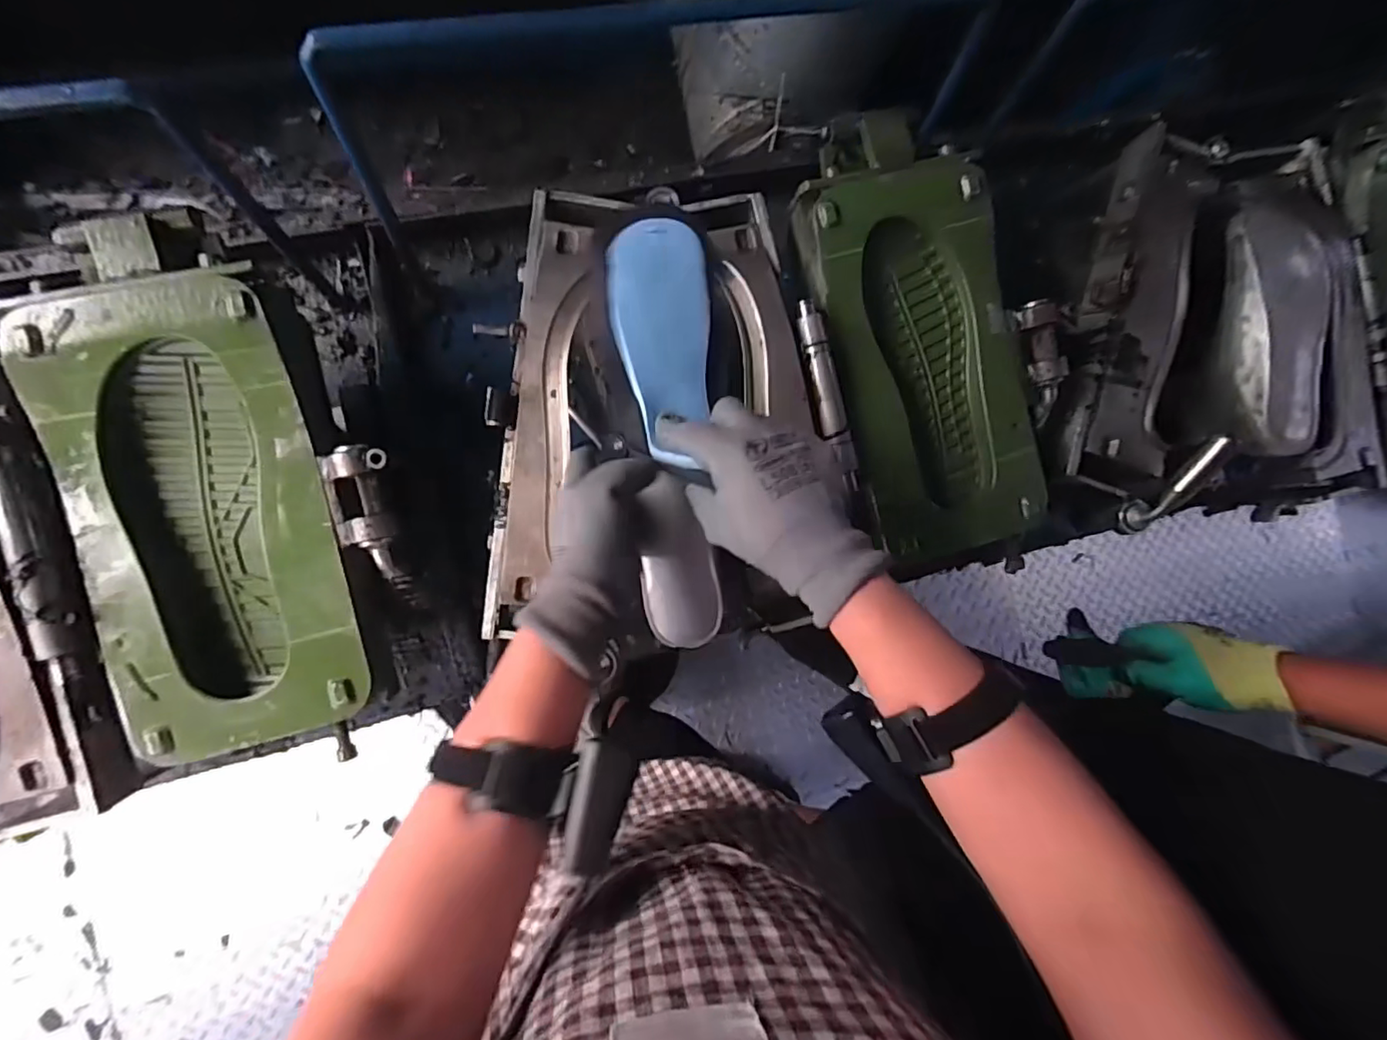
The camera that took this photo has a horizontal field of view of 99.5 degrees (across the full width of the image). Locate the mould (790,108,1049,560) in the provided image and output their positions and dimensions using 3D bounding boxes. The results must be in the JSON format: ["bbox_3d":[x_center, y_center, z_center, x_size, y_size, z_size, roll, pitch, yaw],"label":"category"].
[{"bbox_3d":[0.204,-0.163,0.537,0.189,0.060,0.392,-13,93,-7],"label":"mould"}]

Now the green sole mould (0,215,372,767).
[{"bbox_3d":[-0.363,-0.013,0.438,0.166,0.053,0.362,-14,93,-7],"label":"green sole mould"}]

